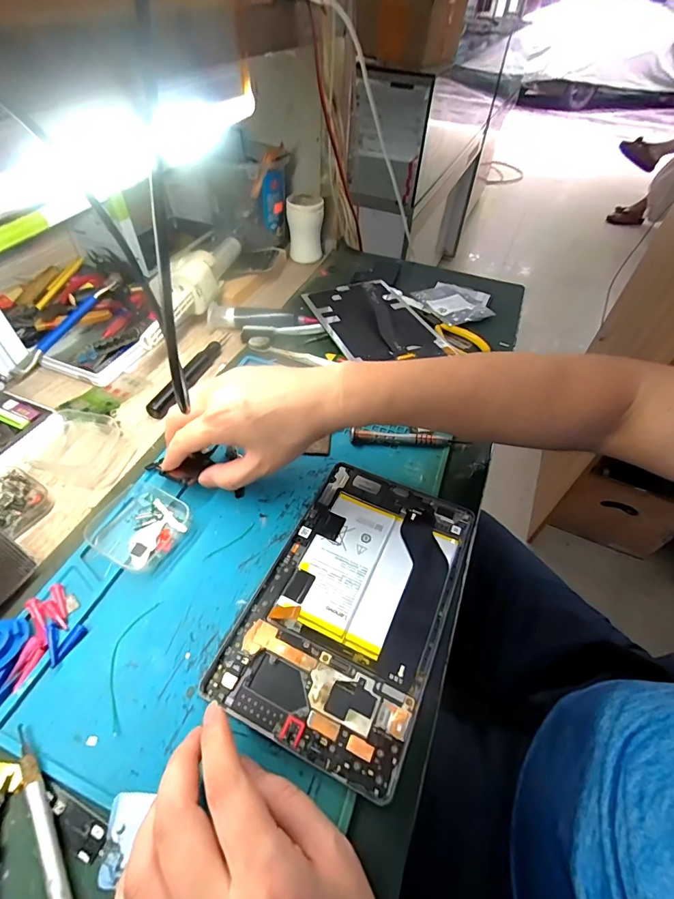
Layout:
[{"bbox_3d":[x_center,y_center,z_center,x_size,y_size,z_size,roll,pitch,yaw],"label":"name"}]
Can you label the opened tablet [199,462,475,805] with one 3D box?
[{"bbox_3d":[0.014,0.102,0.299,0.127,0.007,0.203,22,53,14],"label":"opened tablet"}]

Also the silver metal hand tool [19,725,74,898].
[{"bbox_3d":[-0.140,0.207,0.204,0.008,0.009,0.141,-29,58,-24],"label":"silver metal hand tool"}]

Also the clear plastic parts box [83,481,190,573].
[{"bbox_3d":[-0.157,0.058,0.325,0.071,0.014,0.062,25,54,17],"label":"clear plastic parts box"}]

